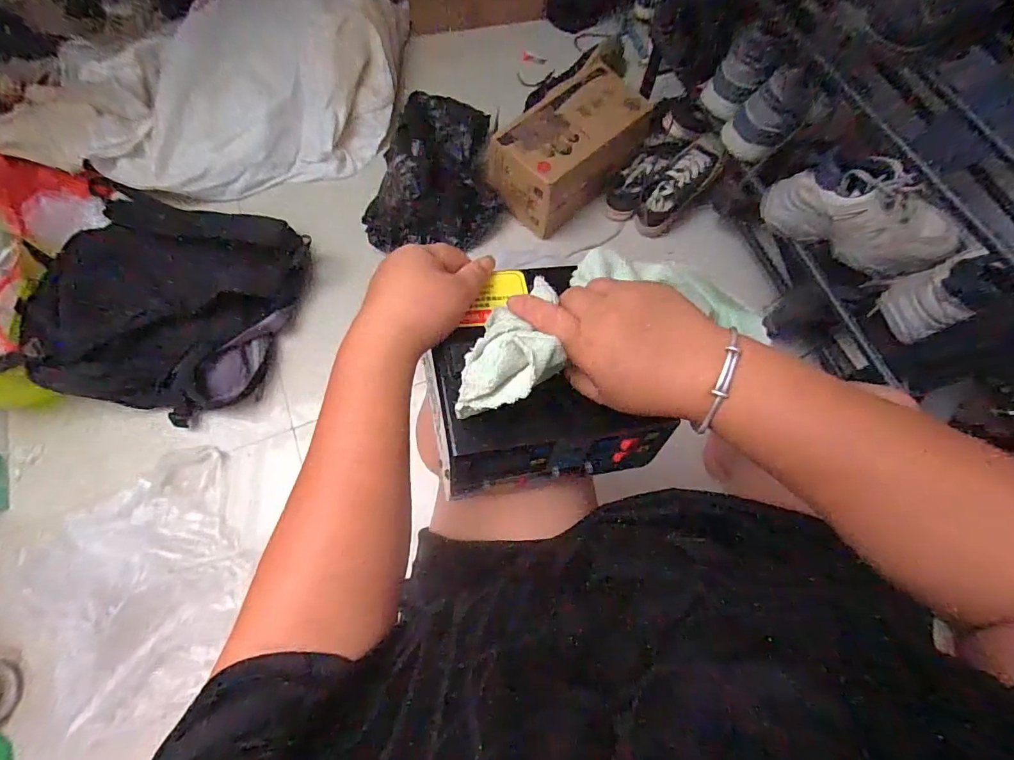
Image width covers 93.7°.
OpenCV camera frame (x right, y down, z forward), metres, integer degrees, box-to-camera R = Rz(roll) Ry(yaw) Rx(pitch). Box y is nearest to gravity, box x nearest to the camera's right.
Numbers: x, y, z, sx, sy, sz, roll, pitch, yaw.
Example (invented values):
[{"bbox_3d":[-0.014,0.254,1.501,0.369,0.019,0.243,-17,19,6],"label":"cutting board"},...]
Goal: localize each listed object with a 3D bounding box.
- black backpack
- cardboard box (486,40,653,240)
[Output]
[{"bbox_3d":[-0.662,-0.151,0.917,0.453,0.111,0.415,13,72,4],"label":"black backpack"},{"bbox_3d":[0.128,-0.480,0.993,0.323,0.162,0.184,-39,76,-12],"label":"cardboard box"}]

